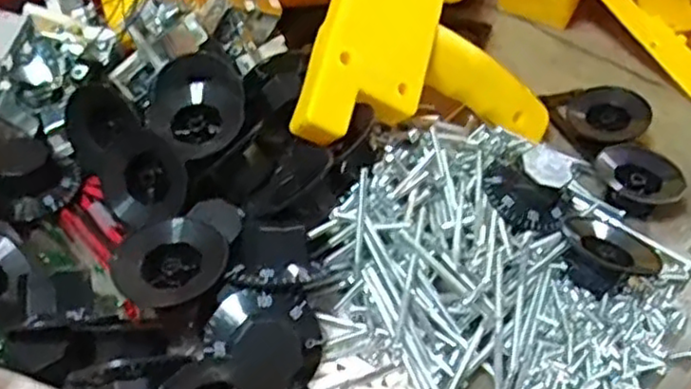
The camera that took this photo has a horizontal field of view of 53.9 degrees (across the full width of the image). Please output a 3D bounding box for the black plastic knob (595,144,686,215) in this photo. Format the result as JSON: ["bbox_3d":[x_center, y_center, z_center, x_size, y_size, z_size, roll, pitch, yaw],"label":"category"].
[{"bbox_3d":[0.166,-0.006,0.391,0.045,0.025,0.043,21,45,16],"label":"black plastic knob"}]

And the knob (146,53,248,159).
[{"bbox_3d":[-0.077,-0.046,0.356,0.048,0.019,0.061,-6,59,0],"label":"knob"}]

